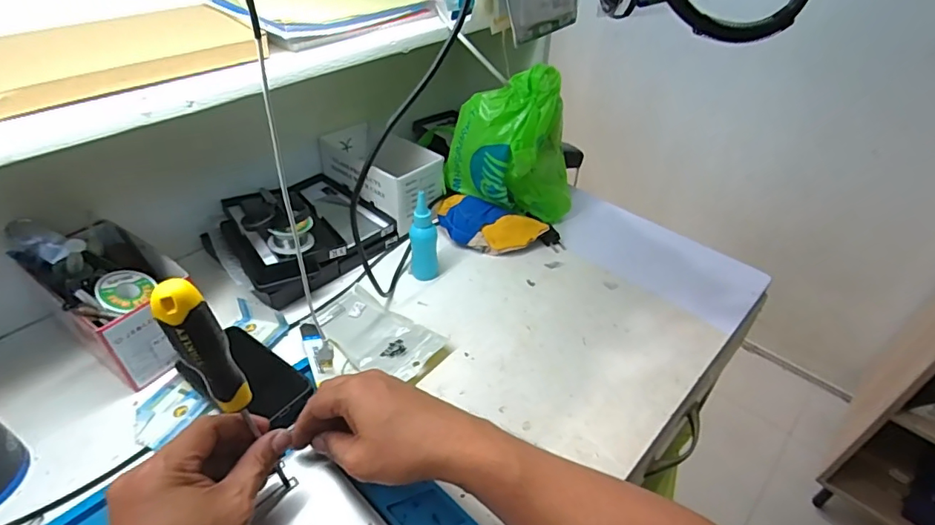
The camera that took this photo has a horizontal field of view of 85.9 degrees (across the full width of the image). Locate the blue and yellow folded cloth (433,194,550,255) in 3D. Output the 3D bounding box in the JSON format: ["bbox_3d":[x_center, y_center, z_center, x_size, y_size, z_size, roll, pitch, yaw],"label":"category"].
[{"bbox_3d":[0.029,-0.054,0.732,0.161,0.035,0.089,14,42,14],"label":"blue and yellow folded cloth"}]

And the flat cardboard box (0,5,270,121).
[{"bbox_3d":[-0.305,-0.188,0.447,0.221,0.032,0.108,-31,50,-32],"label":"flat cardboard box"}]

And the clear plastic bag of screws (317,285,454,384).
[{"bbox_3d":[-0.104,0.083,0.584,0.158,0.018,0.085,27,46,27],"label":"clear plastic bag of screws"}]

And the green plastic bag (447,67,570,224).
[{"bbox_3d":[0.066,-0.161,0.718,0.131,0.204,0.142,-31,50,-32],"label":"green plastic bag"}]

